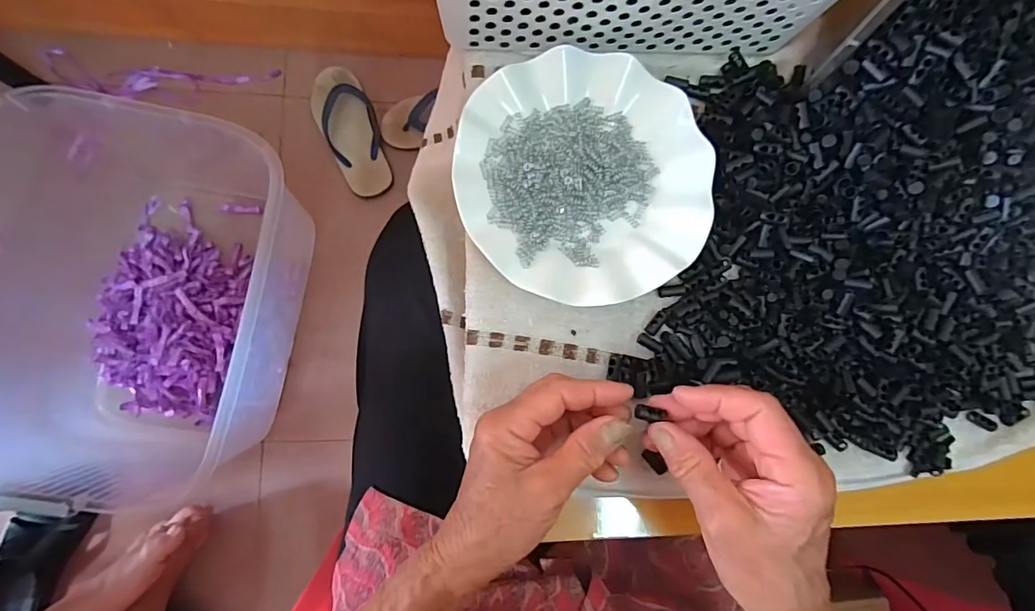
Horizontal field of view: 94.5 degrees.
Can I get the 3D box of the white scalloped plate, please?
[{"bbox_3d":[0.048,-0.093,0.346,0.178,0.017,0.180,1,84,-6],"label":"white scalloped plate"}]

